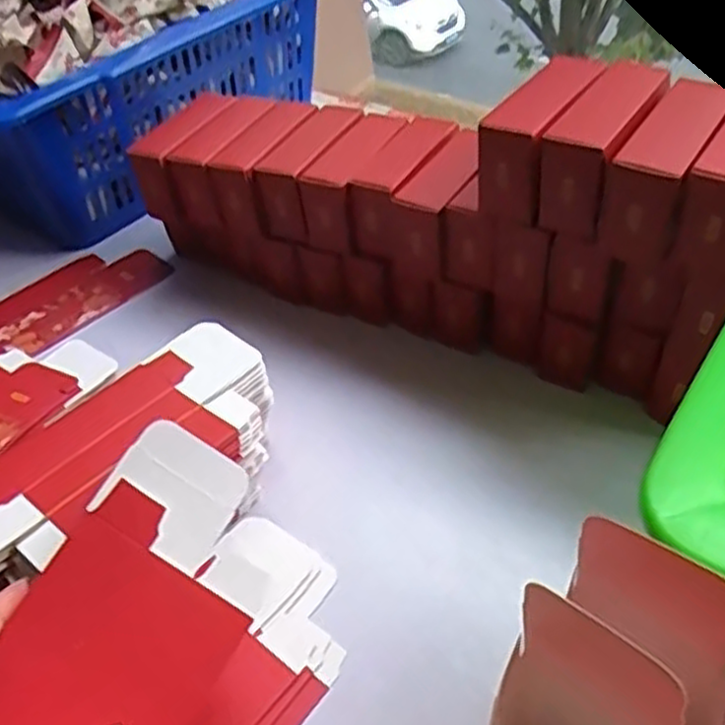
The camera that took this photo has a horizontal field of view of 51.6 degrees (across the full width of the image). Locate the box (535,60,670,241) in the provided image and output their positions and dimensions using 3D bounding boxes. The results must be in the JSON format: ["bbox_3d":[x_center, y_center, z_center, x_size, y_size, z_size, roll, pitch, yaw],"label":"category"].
[{"bbox_3d":[0.127,-0.112,0.392,0.037,0.052,0.096,21,49,27],"label":"box"}]

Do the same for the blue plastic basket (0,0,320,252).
[{"bbox_3d":[-0.332,-0.324,0.767,0.507,0.150,0.368,25,51,30],"label":"blue plastic basket"}]

